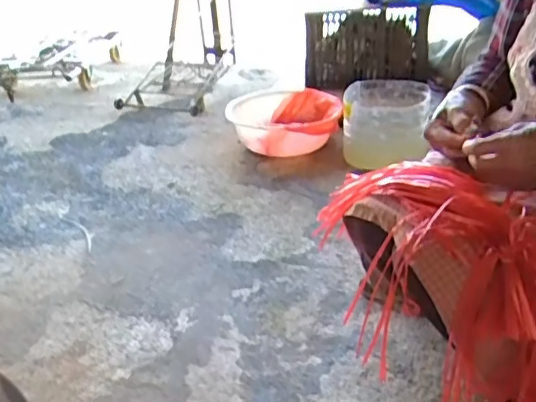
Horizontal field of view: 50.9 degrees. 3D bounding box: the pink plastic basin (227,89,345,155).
[{"bbox_3d":[0.050,-0.244,1.744,0.326,0.123,0.324,-3,29,2],"label":"pink plastic basin"}]

